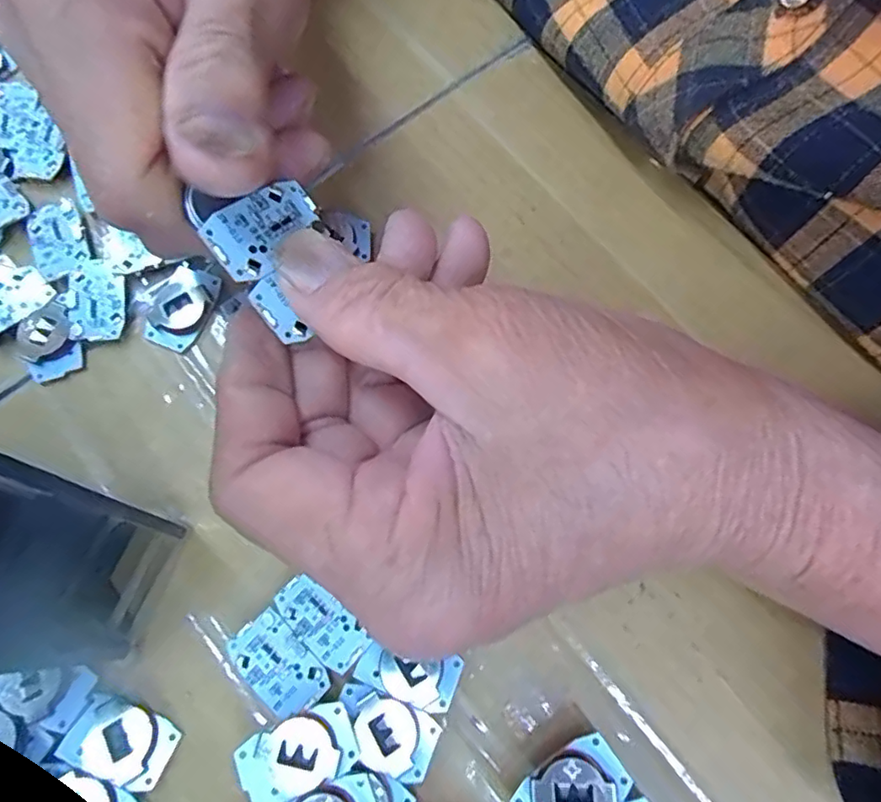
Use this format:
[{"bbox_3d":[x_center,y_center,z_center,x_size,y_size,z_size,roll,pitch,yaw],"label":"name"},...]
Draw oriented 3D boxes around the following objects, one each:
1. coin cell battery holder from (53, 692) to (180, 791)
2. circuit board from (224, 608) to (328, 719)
[{"bbox_3d":[-0.089,0.095,0.158,0.028,0.004,0.018,26,57,-2],"label":"coin cell battery holder"},{"bbox_3d":[-0.047,0.076,0.163,0.029,0.004,0.017,43,77,11],"label":"circuit board"}]

